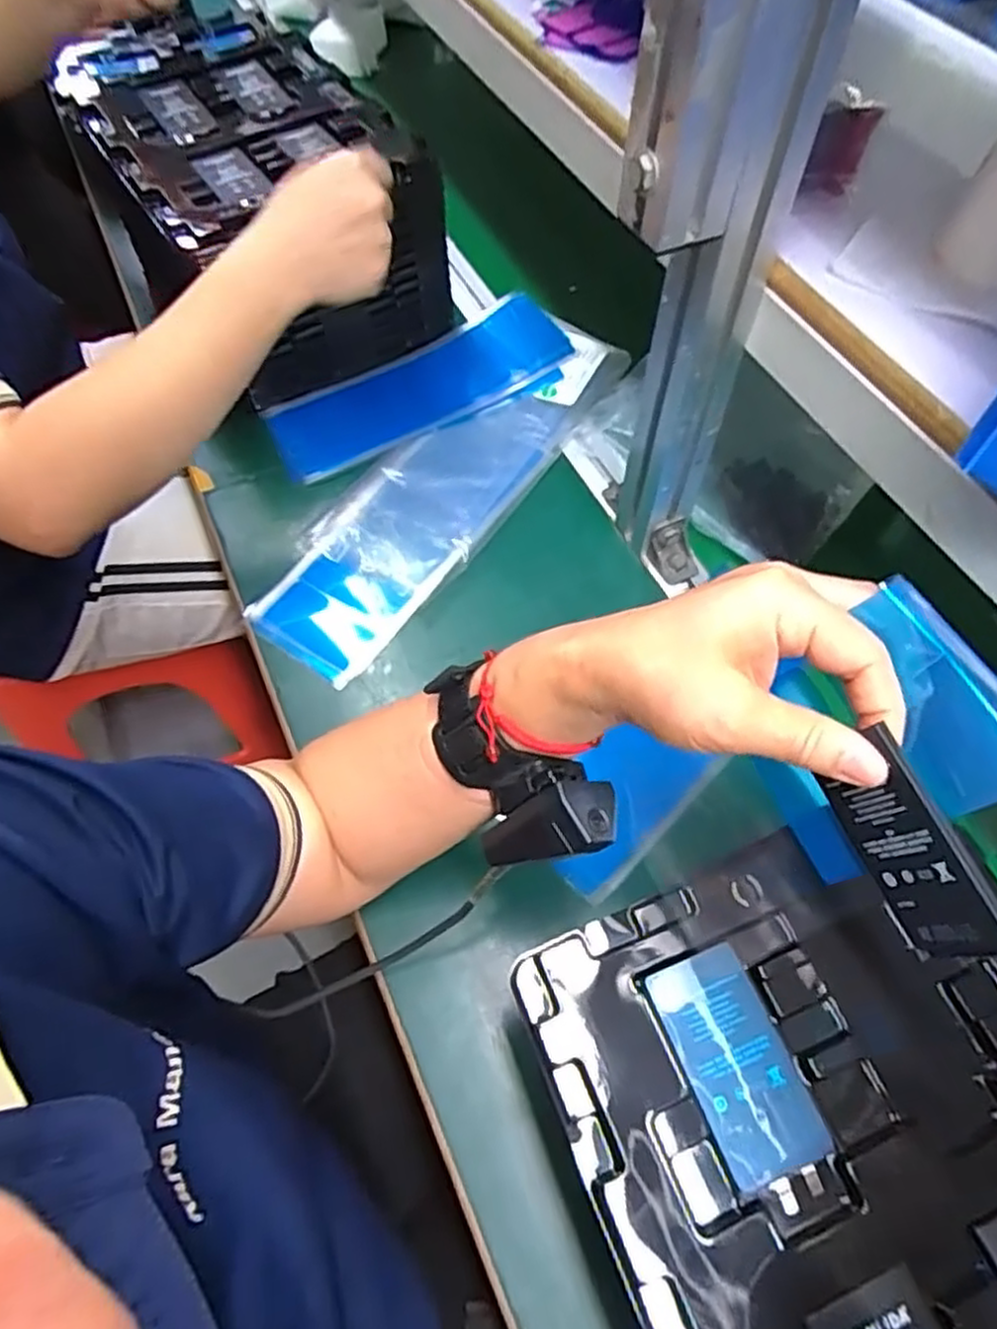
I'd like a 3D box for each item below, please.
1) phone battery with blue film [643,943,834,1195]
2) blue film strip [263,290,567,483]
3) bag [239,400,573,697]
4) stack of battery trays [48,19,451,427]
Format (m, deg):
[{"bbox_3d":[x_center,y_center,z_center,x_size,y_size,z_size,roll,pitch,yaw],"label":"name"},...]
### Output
[{"bbox_3d":[0.098,0.163,0.301,0.042,0.005,0.082,-19,62,-12],"label":"phone battery with blue film"},{"bbox_3d":[-0.073,-0.251,0.666,0.272,0.016,0.112,-28,62,-10],"label":"blue film strip"},{"bbox_3d":[-0.063,-0.126,0.597,0.115,0.023,0.314,32,64,15],"label":"bag"},{"bbox_3d":[-0.209,-0.399,0.672,0.225,0.171,0.281,-38,68,-21],"label":"stack of battery trays"}]

